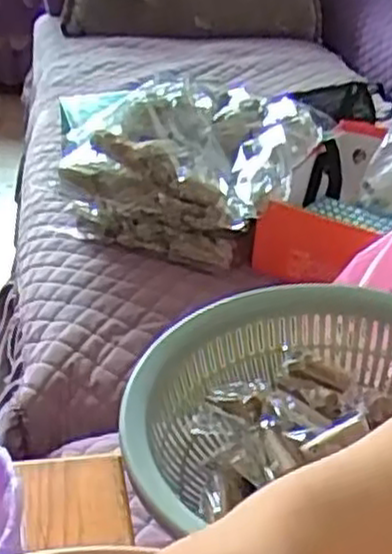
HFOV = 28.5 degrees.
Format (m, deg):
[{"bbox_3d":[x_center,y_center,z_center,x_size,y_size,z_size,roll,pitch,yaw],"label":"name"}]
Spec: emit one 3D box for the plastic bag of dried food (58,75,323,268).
[{"bbox_3d":[-0.012,-0.133,0.961,0.275,0.169,0.186,13,31,14],"label":"plastic bag of dried food"}]

